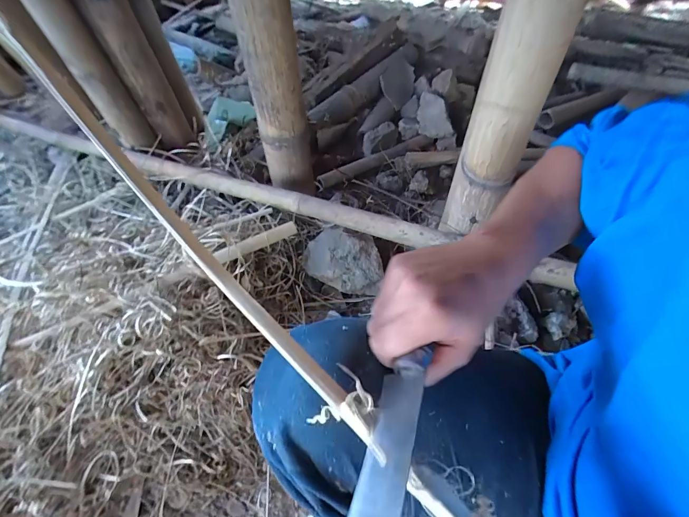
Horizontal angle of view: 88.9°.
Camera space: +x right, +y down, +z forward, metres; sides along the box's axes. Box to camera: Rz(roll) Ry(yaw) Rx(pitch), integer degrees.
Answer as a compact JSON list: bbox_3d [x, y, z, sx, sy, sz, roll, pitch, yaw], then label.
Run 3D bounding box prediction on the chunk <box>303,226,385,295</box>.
[{"bbox_3d":[-0.004,0.004,0.746,0.183,0.082,0.103,21,52,16],"label":"chunk"}]

